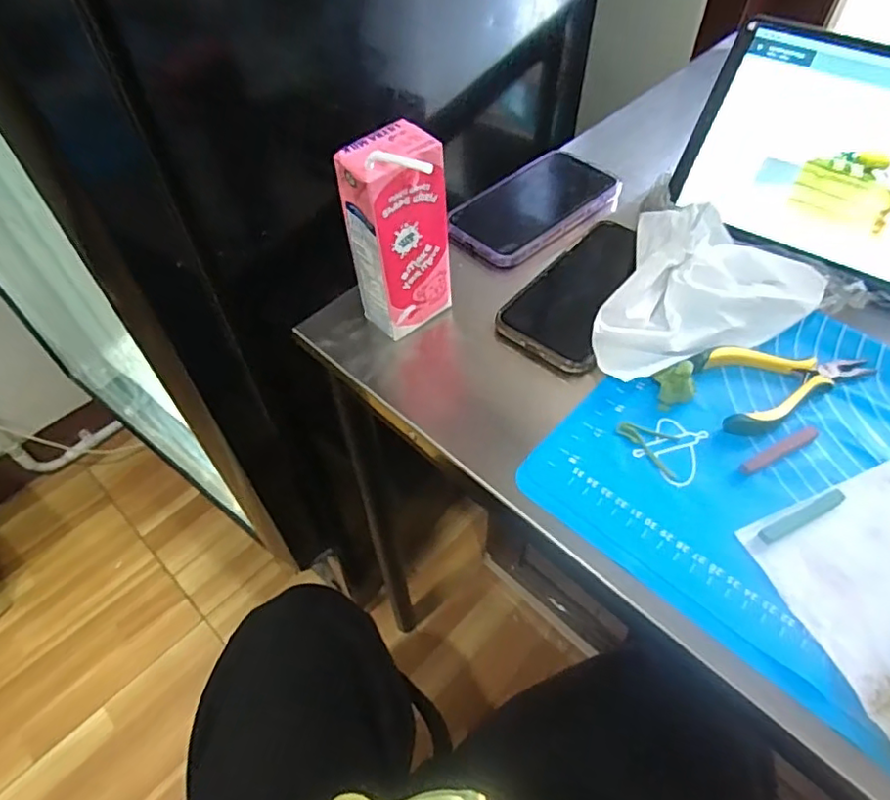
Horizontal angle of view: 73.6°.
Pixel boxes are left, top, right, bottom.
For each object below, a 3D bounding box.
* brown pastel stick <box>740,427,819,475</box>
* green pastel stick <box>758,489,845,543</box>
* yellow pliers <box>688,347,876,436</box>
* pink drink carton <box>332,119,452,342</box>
[{"bbox_3d":[0.204,0.030,0.361,0.061,0.004,0.009,-25,57,-15],"label":"brown pastel stick"},{"bbox_3d":[0.204,0.066,0.339,0.059,0.004,0.008,-23,57,-13],"label":"green pastel stick"},{"bbox_3d":[0.227,-0.016,0.393,0.114,0.014,0.061,-13,55,-7],"label":"yellow pliers"},{"bbox_3d":[-0.030,-0.104,0.394,0.058,0.140,0.036,-32,60,-19],"label":"pink drink carton"}]

